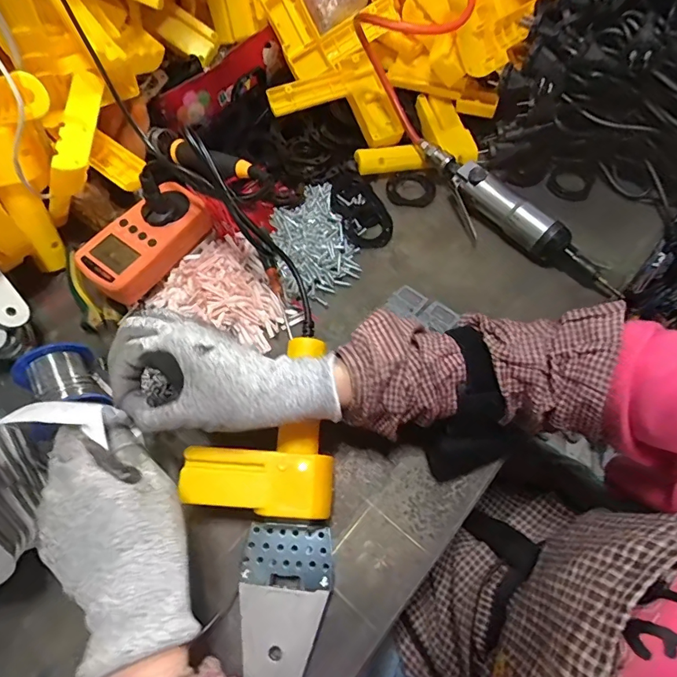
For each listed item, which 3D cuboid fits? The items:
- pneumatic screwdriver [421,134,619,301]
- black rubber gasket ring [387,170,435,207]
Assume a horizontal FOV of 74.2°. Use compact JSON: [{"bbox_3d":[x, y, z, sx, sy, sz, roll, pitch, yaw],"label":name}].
[{"bbox_3d":[0.186,-0.131,0.493,0.258,0.049,0.057,38,70,17],"label":"pneumatic screwdriver"},{"bbox_3d":[0.087,-0.181,0.538,0.057,0.005,0.051,10,64,5],"label":"black rubber gasket ring"}]

